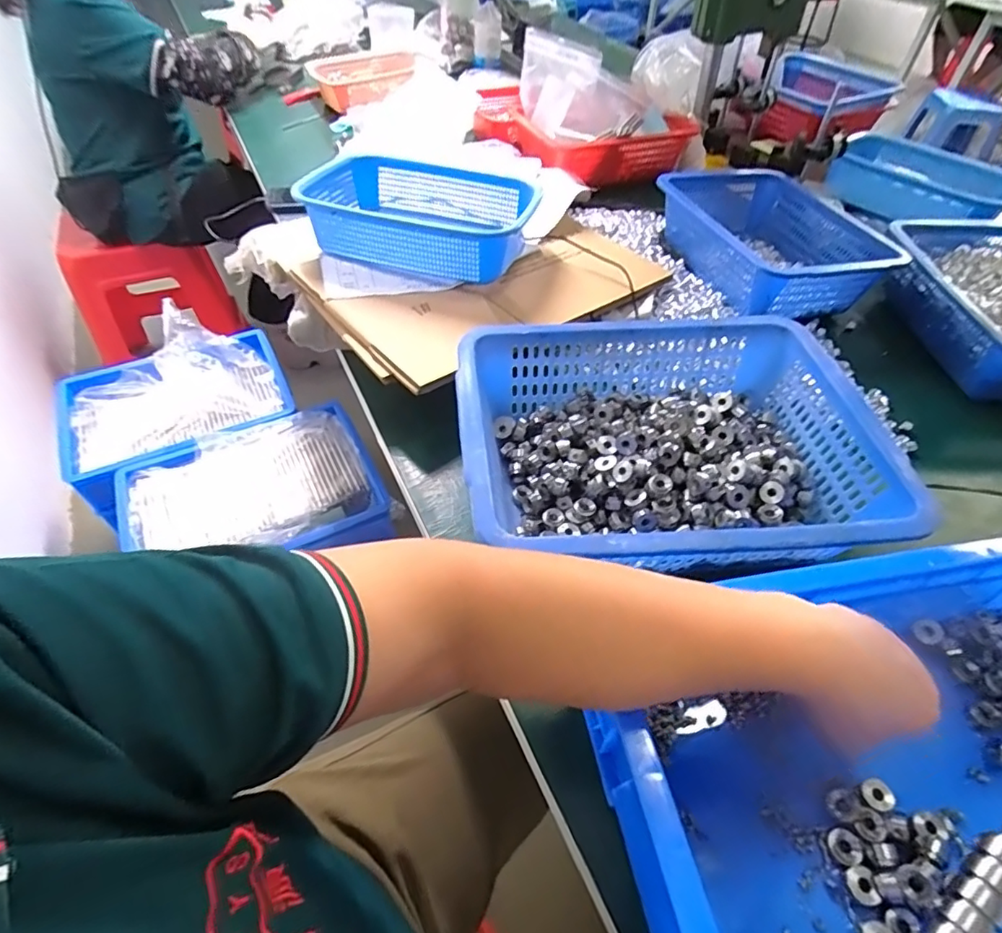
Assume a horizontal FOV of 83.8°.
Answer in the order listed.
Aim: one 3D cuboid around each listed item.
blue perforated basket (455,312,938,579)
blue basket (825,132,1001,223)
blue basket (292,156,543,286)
[{"bbox_3d":[0.144,-0.011,0.515,0.347,0.103,0.266,0,49,-3],"label":"blue perforated basket"},{"bbox_3d":[0.700,-0.468,0.931,0.146,0.085,0.261,-32,58,-26],"label":"blue basket"},{"bbox_3d":[-0.105,-0.332,0.737,0.295,0.072,0.221,8,49,4],"label":"blue basket"}]

